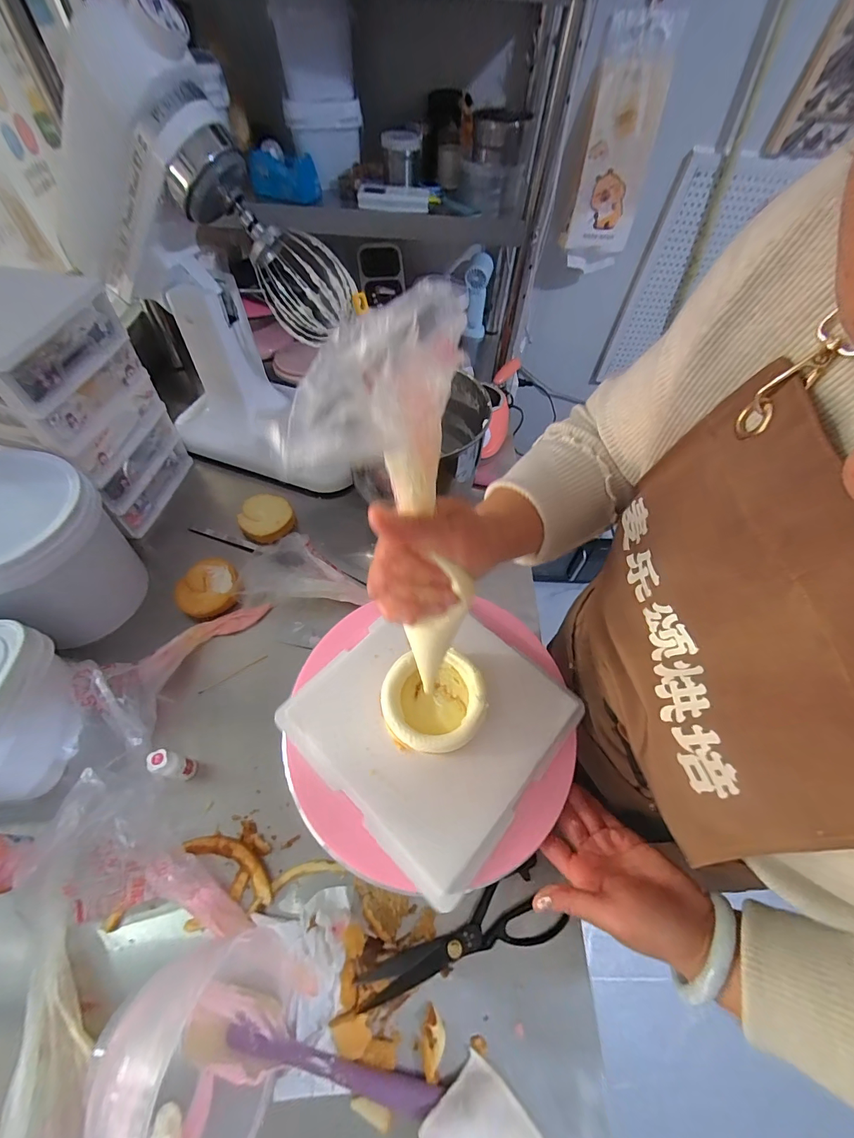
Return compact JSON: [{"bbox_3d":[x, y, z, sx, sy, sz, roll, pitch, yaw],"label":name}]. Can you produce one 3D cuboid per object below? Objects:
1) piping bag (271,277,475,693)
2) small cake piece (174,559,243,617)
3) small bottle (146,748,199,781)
[{"bbox_3d":[-0.019,-0.020,0.260,0.094,0.254,0.041,-22,36,-17],"label":"piping bag"},{"bbox_3d":[-0.328,0.025,0.614,0.085,0.028,0.096,-24,61,-18],"label":"small cake piece"},{"bbox_3d":[-0.287,0.222,0.464,0.023,0.073,0.022,2,56,-2],"label":"small bottle"}]

